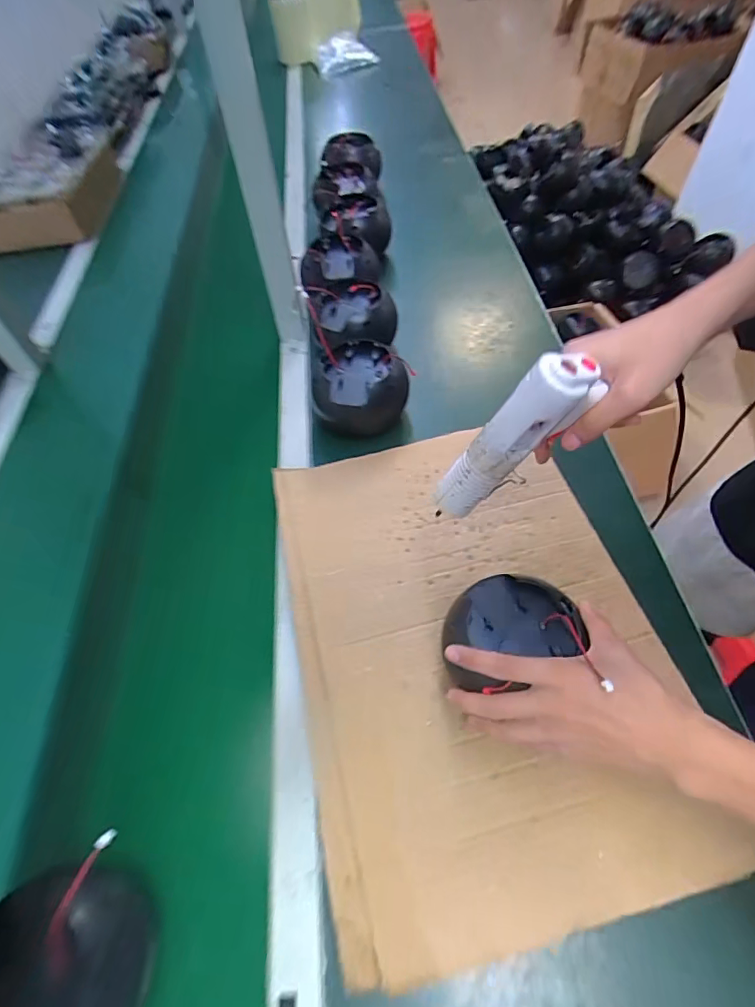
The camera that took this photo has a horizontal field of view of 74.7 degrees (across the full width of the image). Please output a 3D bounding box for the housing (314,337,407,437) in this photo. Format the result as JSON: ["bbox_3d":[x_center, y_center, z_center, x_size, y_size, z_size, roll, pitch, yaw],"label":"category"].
[{"bbox_3d":[-0.019,-0.160,0.677,0.121,0.077,0.117,-2,55,3],"label":"housing"}]

